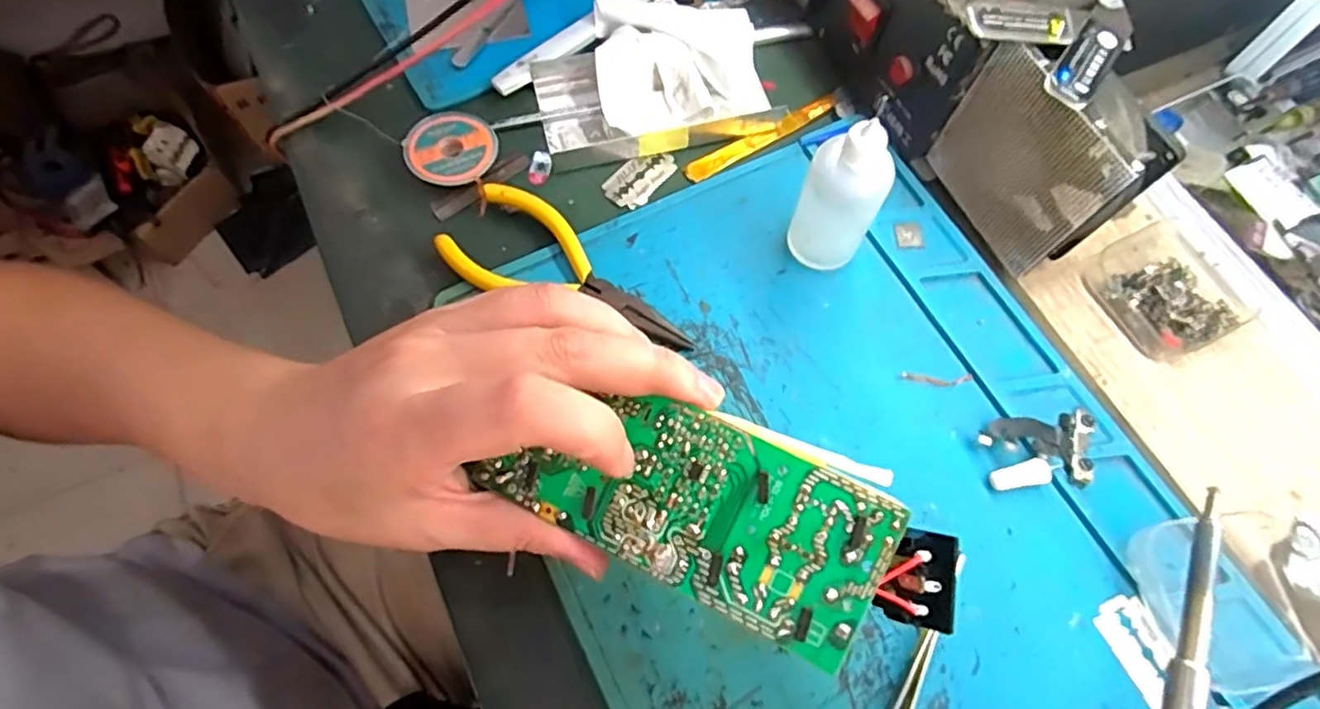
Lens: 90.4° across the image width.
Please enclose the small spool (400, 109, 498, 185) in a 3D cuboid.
[{"bbox_3d":[-0.108,-0.106,0.339,0.045,0.013,0.042,0,68,-1],"label":"small spool"}]

